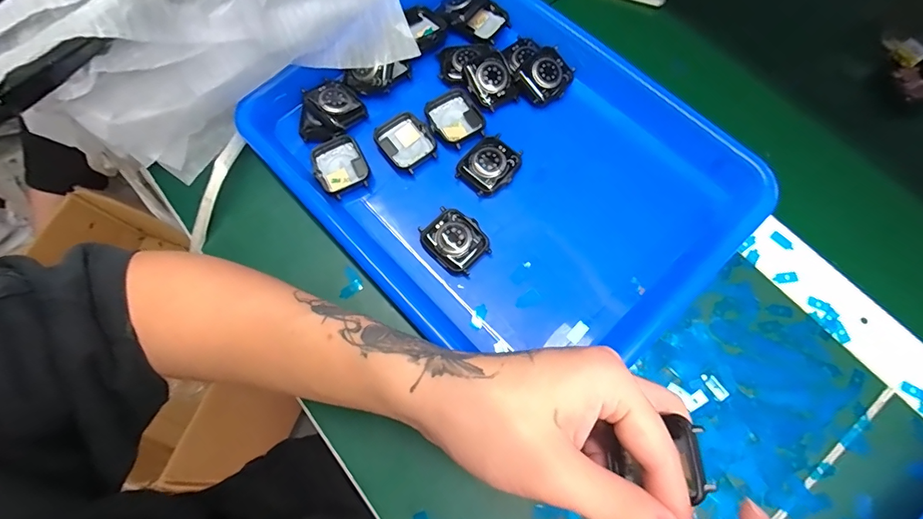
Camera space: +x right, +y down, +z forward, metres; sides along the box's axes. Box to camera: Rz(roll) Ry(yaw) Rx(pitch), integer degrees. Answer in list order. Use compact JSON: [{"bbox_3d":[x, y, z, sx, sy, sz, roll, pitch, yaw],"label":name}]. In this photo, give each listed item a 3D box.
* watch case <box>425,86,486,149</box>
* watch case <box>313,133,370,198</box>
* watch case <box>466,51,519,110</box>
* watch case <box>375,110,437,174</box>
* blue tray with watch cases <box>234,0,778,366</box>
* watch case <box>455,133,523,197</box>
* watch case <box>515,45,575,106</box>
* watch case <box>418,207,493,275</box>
[{"bbox_3d":[-0.005,-0.110,0.332,0.040,0.009,0.045,-33,74,-9],"label":"watch case"},{"bbox_3d":[-0.093,-0.072,0.324,0.038,0.007,0.046,-28,73,-8],"label":"watch case"},{"bbox_3d":[0.023,-0.140,0.337,0.034,0.006,0.039,-26,99,-3],"label":"watch case"},{"bbox_3d":[-0.042,-0.090,0.328,0.037,0.010,0.044,-35,74,-10],"label":"watch case"},{"bbox_3d":[0.030,-0.078,0.319,0.261,0.033,0.316,-42,75,-12],"label":"blue tray with watch cases"},{"bbox_3d":[0.022,-0.071,0.321,0.038,0.012,0.045,42,77,14],"label":"watch case"},{"bbox_3d":[0.068,-0.146,0.338,0.044,0.010,0.037,-43,101,-5],"label":"watch case"},{"bbox_3d":[-0.005,-0.014,0.305,0.037,0.013,0.043,-42,75,-12],"label":"watch case"}]

